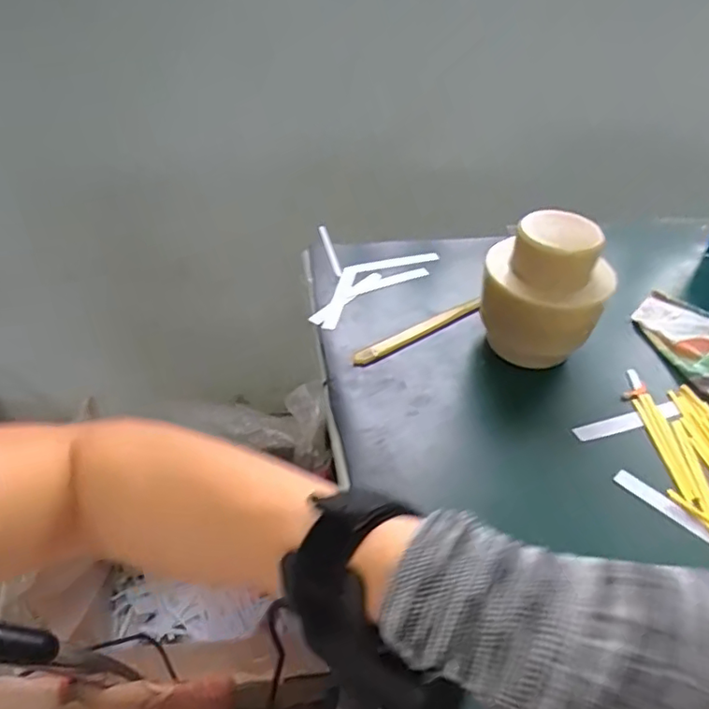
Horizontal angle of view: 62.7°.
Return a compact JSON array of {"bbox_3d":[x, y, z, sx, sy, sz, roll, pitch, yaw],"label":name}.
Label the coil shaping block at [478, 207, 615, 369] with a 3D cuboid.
[{"bbox_3d":[0.171,-0.048,0.536,0.104,0.129,0.096,13,43,11],"label":"coil shaping block"}]

